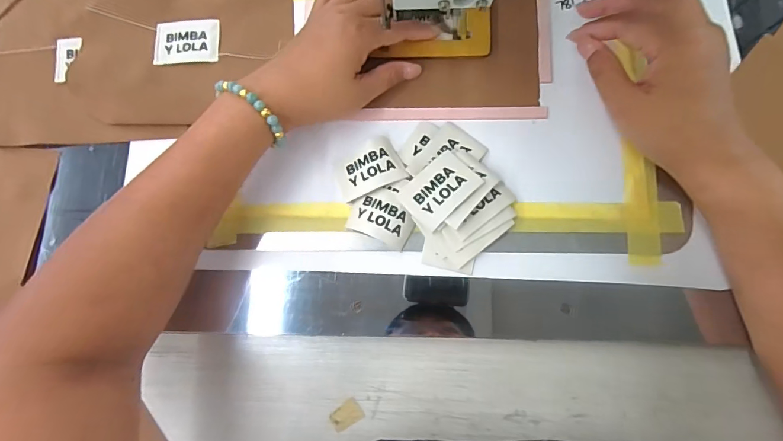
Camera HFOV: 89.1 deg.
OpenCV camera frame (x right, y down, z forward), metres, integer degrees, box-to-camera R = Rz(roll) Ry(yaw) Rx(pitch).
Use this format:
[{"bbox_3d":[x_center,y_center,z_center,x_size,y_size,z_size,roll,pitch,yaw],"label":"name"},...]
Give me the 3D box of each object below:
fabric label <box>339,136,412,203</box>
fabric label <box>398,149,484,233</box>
[{"bbox_3d":[-0.018,-0.043,0.320,0.052,0.007,0.041,-23,80,4],"label":"fabric label"},{"bbox_3d":[0.039,-0.024,0.308,0.056,0.006,0.040,-41,72,-1],"label":"fabric label"}]

